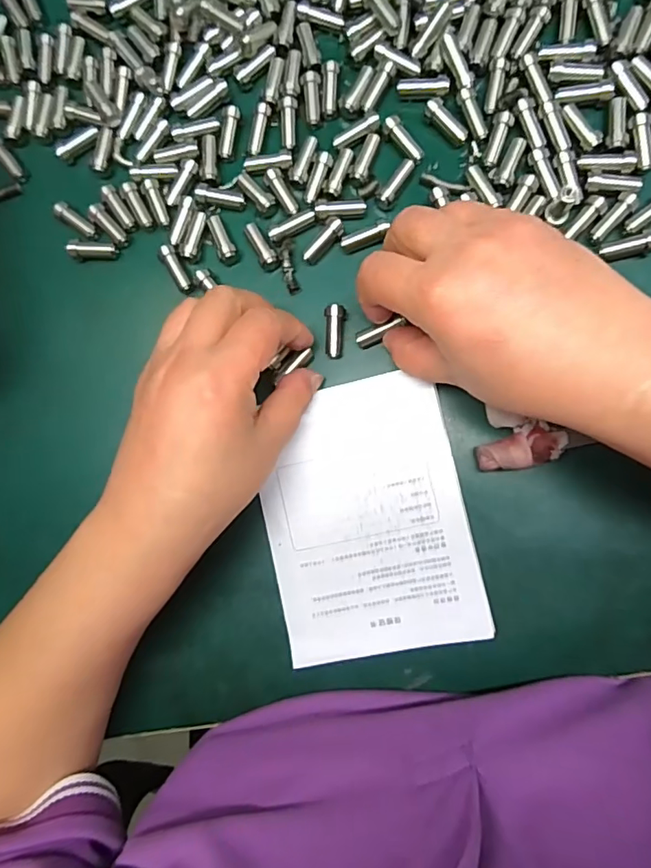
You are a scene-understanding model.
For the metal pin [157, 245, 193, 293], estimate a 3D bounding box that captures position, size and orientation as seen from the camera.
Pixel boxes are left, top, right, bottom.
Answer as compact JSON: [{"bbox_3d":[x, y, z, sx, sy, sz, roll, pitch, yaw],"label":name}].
[{"bbox_3d":[-0.082,-0.091,0.290,0.009,0.005,0.029,-32,85,5],"label":"metal pin"}]

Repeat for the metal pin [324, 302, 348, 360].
[{"bbox_3d":[0.006,-0.054,0.281,0.012,0.012,0.028,-2,88,7],"label":"metal pin"}]

